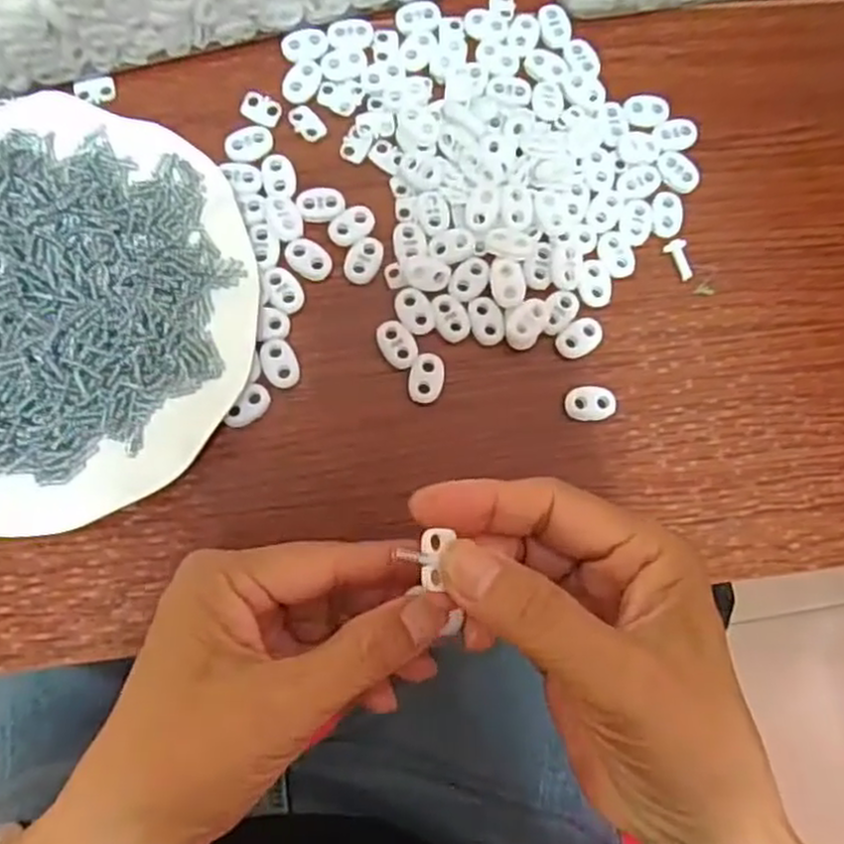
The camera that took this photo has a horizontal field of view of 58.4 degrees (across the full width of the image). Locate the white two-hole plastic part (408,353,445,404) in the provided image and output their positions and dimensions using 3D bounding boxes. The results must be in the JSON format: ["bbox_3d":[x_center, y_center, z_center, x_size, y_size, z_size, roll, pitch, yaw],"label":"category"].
[{"bbox_3d":[0.002,-0.020,0.339,0.015,0.004,0.023,14,81,-3],"label":"white two-hole plastic part"}]

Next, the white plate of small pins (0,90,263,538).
[{"bbox_3d":[-0.163,-0.047,0.321,0.179,0.022,0.180,1,82,-5],"label":"white plate of small pins"}]

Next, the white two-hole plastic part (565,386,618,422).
[{"bbox_3d":[0.077,-0.008,0.343,0.022,0.005,0.016,-2,82,-6],"label":"white two-hole plastic part"}]

